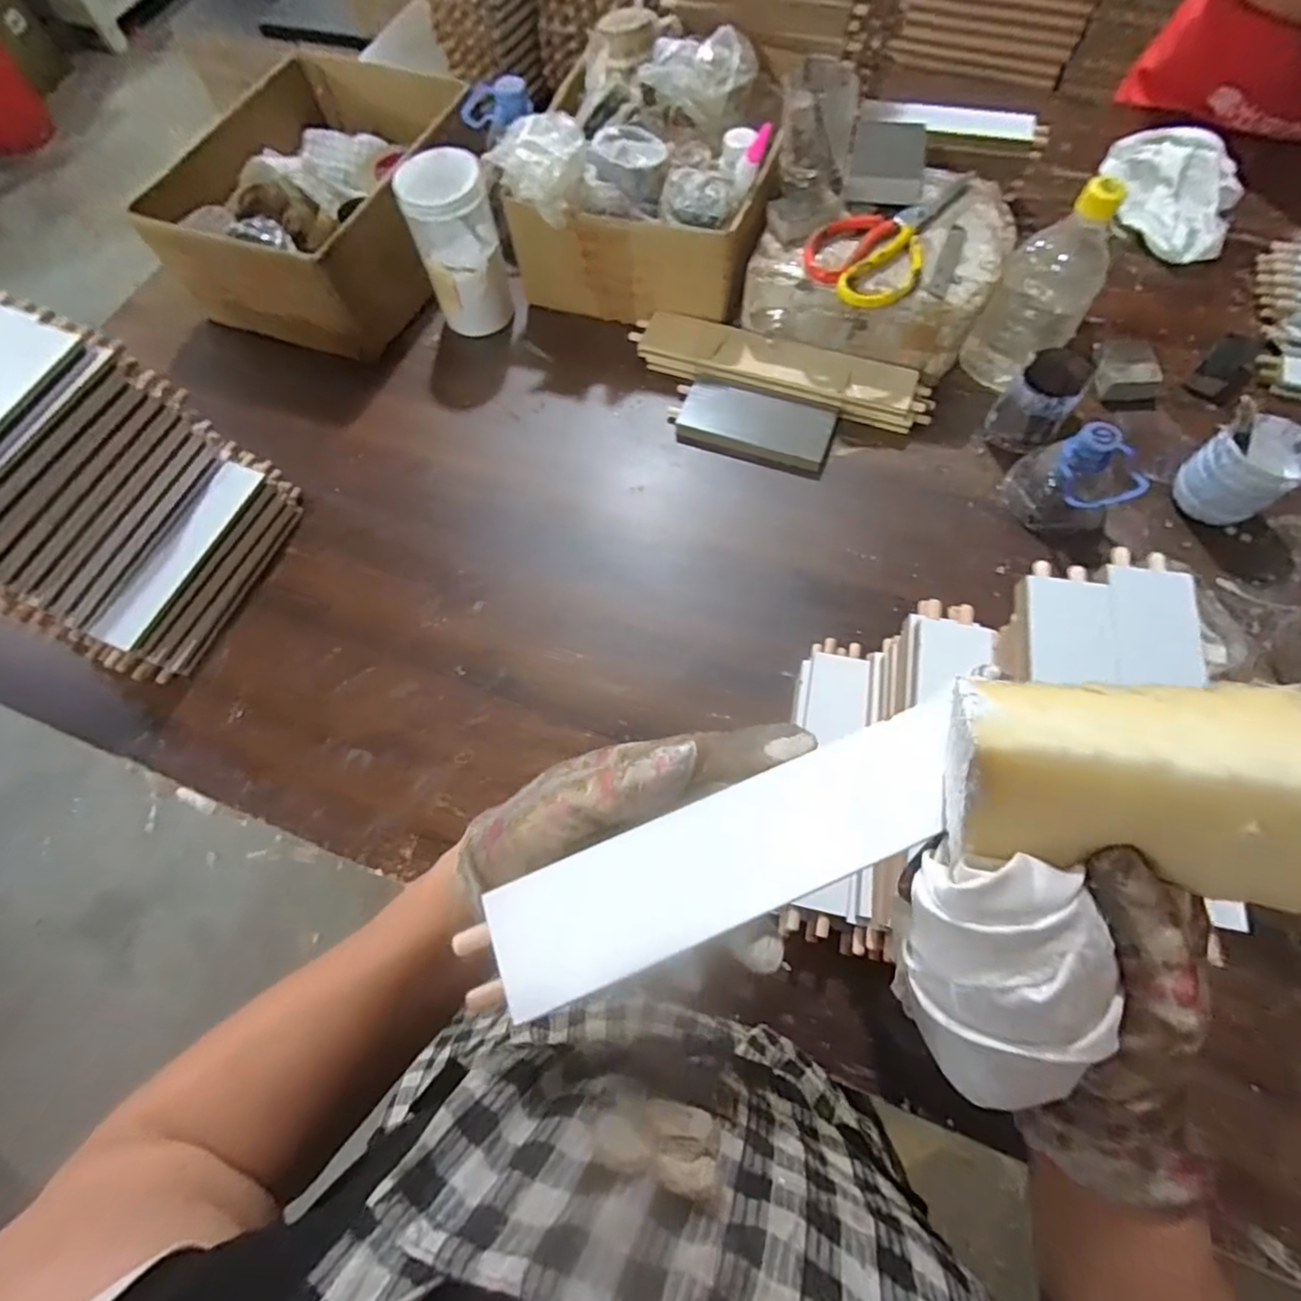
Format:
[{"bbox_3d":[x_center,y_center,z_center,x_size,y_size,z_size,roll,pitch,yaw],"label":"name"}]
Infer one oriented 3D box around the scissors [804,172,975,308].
[{"bbox_3d":[0.234,-0.413,0.602,0.106,0.021,0.198,31,73,15],"label":"scissors"}]

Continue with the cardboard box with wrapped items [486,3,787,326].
[{"bbox_3d":[0.008,-0.522,0.676,0.254,0.164,0.304,12,69,8],"label":"cardboard box with wrapped items"}]

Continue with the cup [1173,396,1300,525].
[{"bbox_3d":[0.531,-0.163,0.555,0.073,0.079,0.080,-1,68,3],"label":"cup"}]

